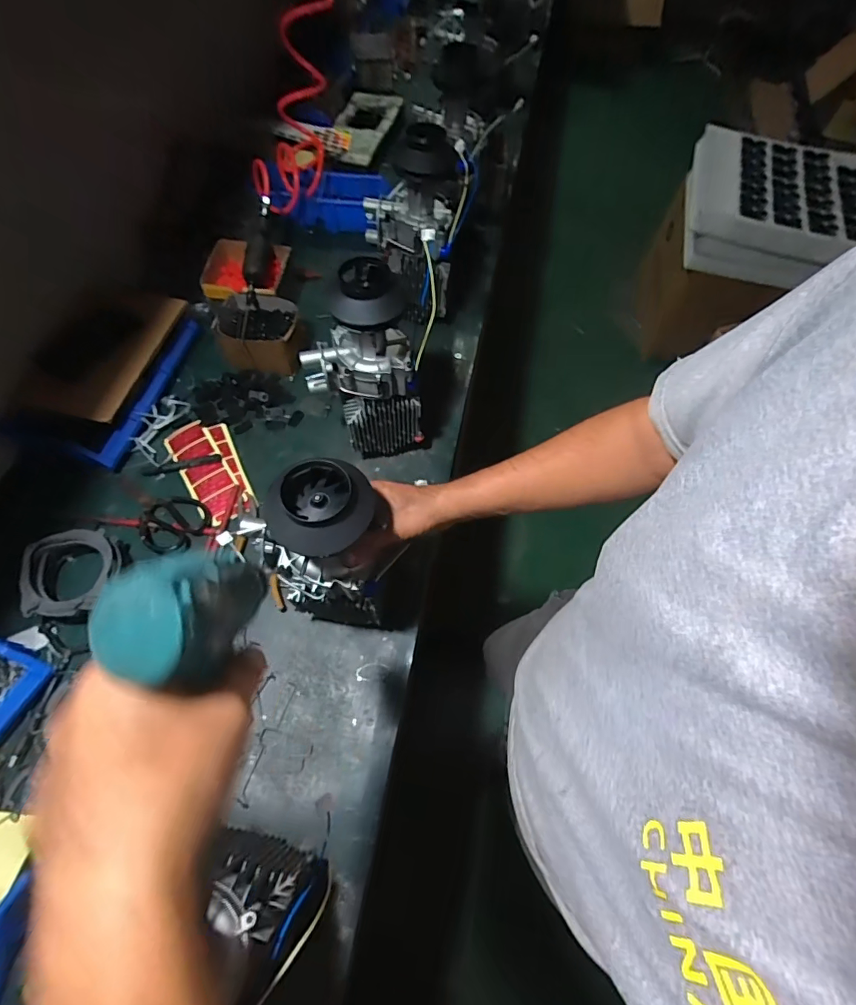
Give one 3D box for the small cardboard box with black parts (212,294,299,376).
[{"bbox_3d":[-0.320,-0.321,0.907,0.164,0.079,0.123,0,63,-1],"label":"small cardboard box with black parts"}]

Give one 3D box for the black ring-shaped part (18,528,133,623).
[{"bbox_3d":[-0.518,0.106,0.698,0.113,0.066,0.129,-7,64,-5],"label":"black ring-shaped part"}]

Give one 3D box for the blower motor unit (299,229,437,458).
[{"bbox_3d":[-0.079,-0.192,0.725,0.148,0.328,0.138,28,66,12],"label":"blower motor unit"}]

